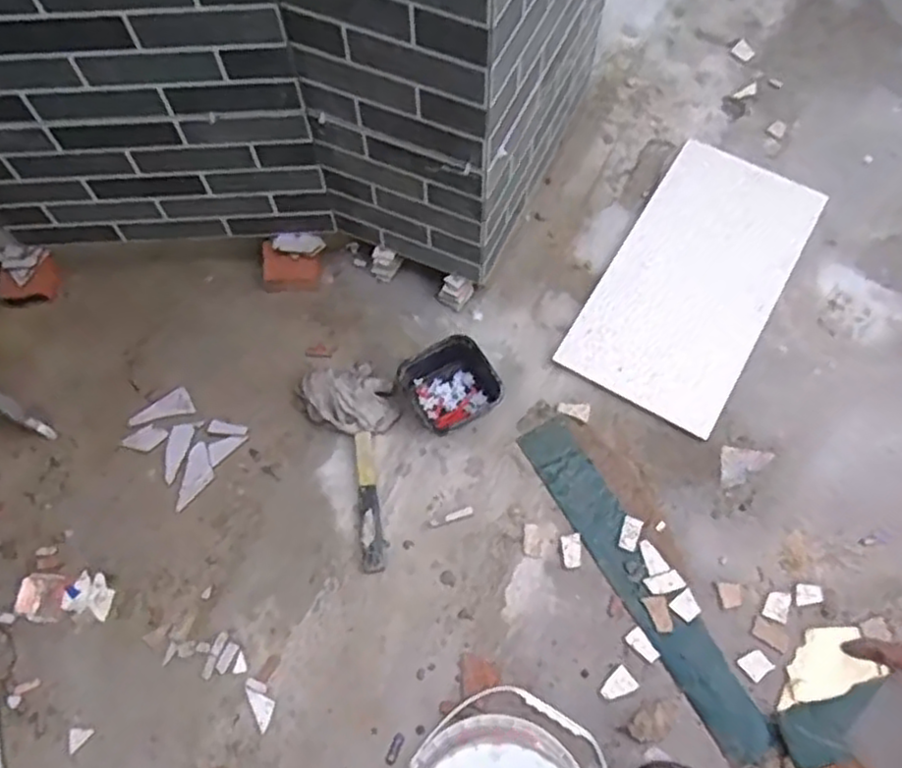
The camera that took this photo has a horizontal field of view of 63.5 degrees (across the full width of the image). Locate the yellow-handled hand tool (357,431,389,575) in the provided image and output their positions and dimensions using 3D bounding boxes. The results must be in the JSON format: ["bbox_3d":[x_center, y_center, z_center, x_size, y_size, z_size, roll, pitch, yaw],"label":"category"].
[{"bbox_3d":[-0.140,0.198,1.239,0.040,0.019,0.236,-8,67,-2],"label":"yellow-handled hand tool"}]

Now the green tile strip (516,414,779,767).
[{"bbox_3d":[0.306,0.312,1.193,0.089,0.014,0.595,-30,68,-8],"label":"green tile strip"}]

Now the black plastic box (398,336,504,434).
[{"bbox_3d":[0.000,0.002,1.305,0.149,0.058,0.148,-31,70,-11],"label":"black plastic box"}]

